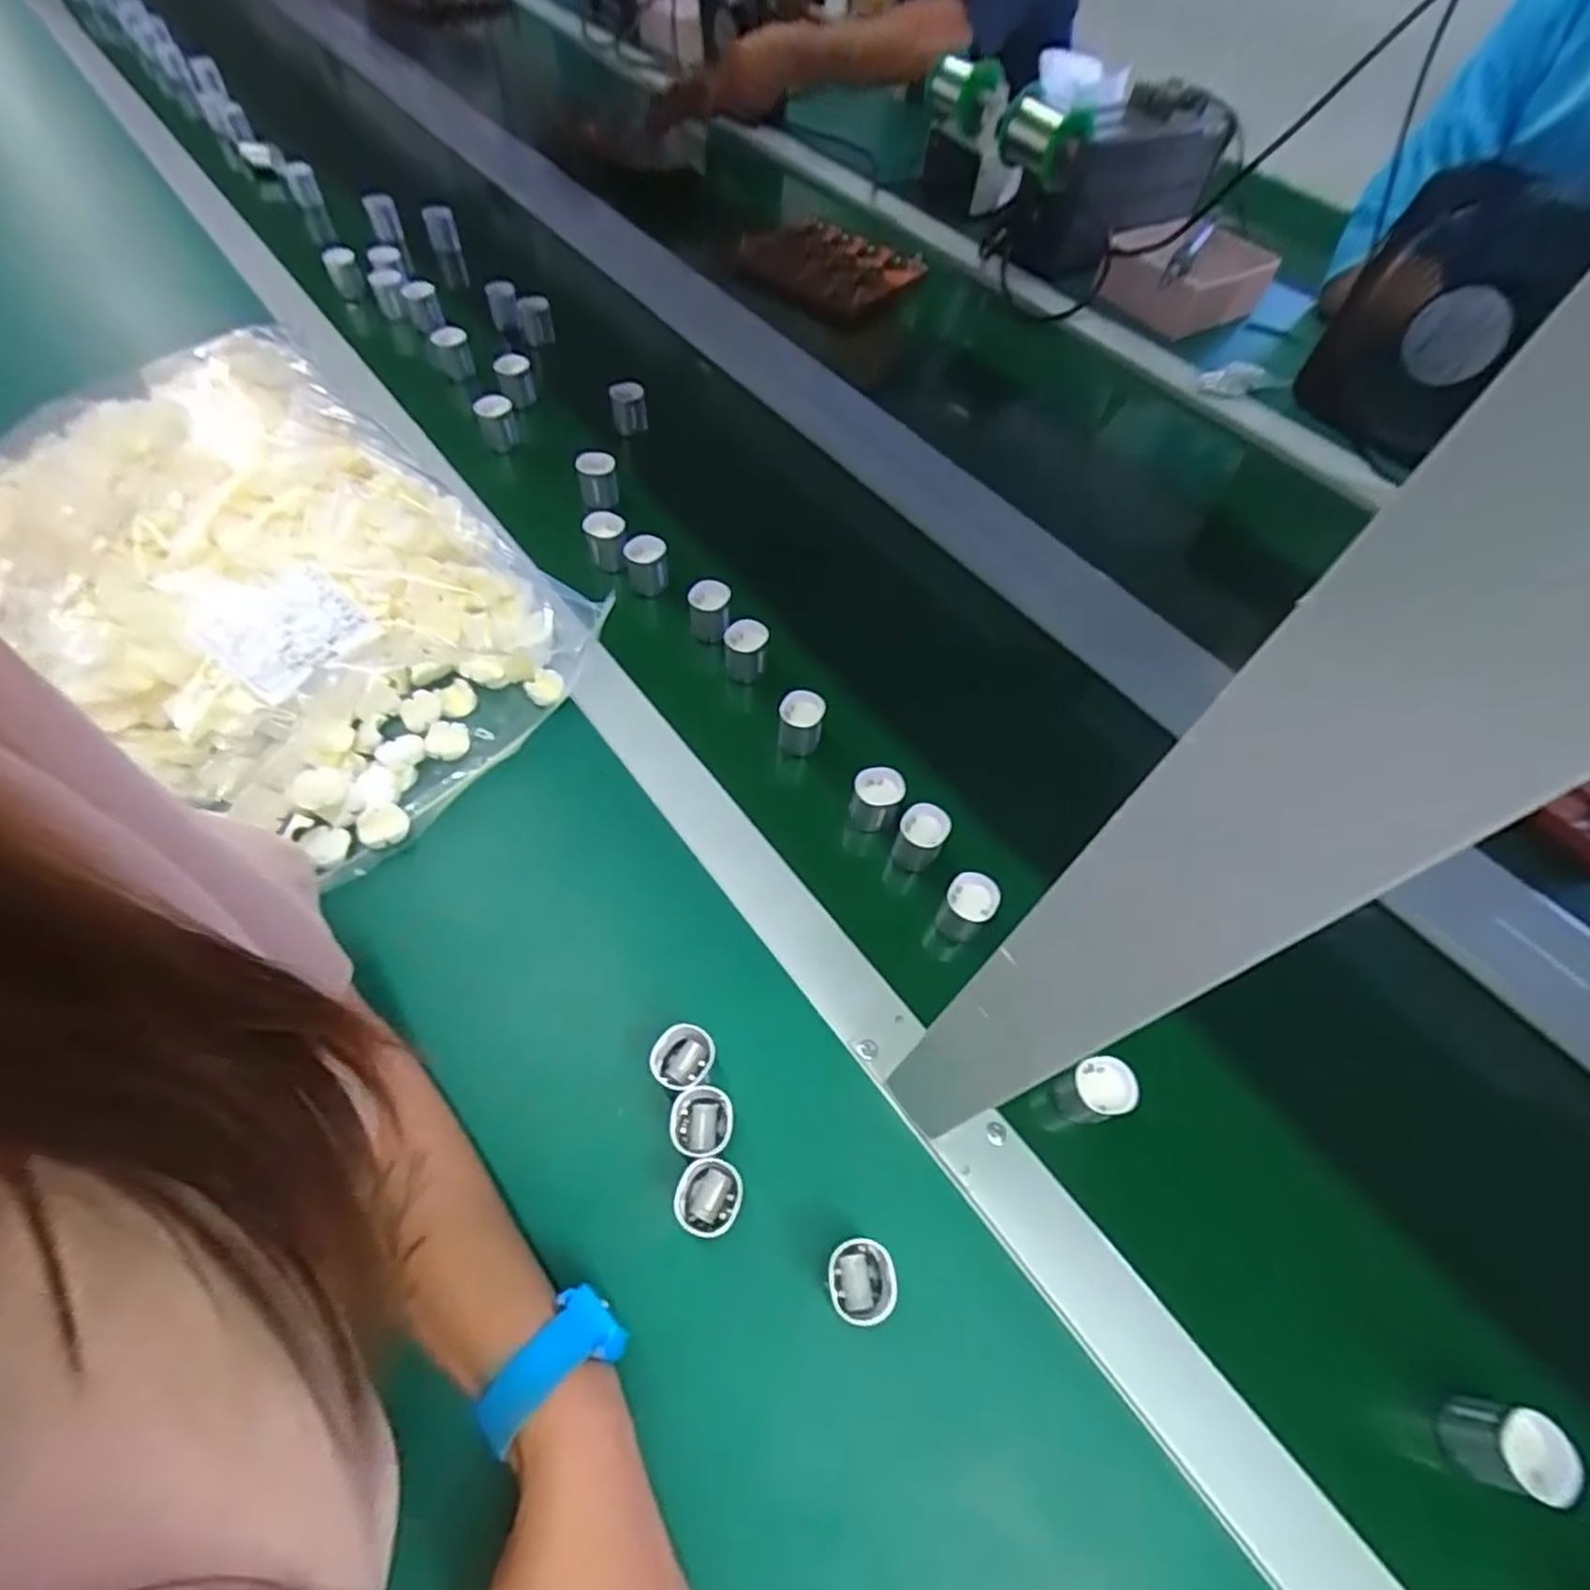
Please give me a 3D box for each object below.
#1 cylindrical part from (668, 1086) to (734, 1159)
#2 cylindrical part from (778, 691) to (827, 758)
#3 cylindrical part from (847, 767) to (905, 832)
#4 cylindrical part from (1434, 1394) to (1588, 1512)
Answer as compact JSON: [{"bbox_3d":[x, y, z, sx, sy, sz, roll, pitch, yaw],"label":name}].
[{"bbox_3d":[-0.045,0.161,0.356,0.028,0.037,0.031,3,59,2],"label":"cylindrical part"},{"bbox_3d":[0.004,-0.049,0.505,0.030,0.033,0.034,11,60,7],"label":"cylindrical part"},{"bbox_3d":[0.053,0.003,0.474,0.031,0.031,0.031,0,59,0],"label":"cylindrical part"},{"bbox_3d":[0.309,0.284,0.317,0.027,0.038,0.032,7,59,4],"label":"cylindrical part"}]

